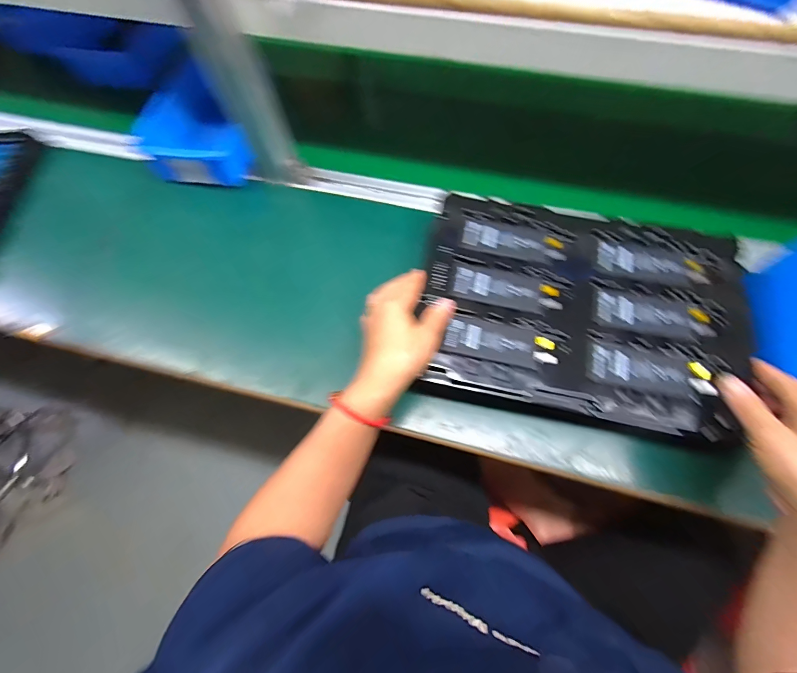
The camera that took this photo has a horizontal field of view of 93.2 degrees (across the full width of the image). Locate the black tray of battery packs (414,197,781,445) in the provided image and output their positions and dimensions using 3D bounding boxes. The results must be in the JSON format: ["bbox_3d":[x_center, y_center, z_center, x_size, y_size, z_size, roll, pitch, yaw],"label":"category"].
[{"bbox_3d":[0.193,-0.031,0.398,0.330,0.017,0.232,12,70,6],"label":"black tray of battery packs"}]

